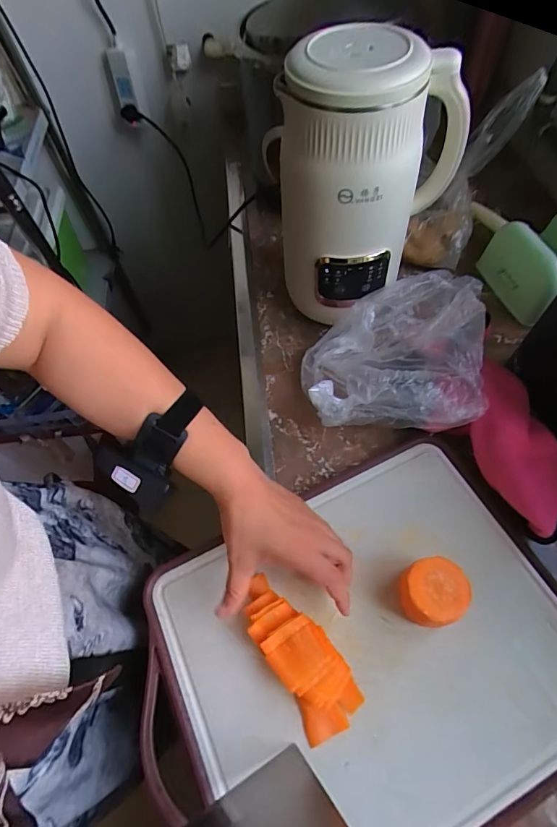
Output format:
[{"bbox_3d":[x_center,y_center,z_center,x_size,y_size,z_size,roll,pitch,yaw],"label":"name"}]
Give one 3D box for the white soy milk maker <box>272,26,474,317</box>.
[{"bbox_3d":[0.094,-0.243,0.472,0.163,0.253,0.147,18,63,14],"label":"white soy milk maker"}]

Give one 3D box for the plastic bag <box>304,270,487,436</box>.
[{"bbox_3d":[0.133,-0.075,0.510,0.194,0.107,0.208,5,61,7],"label":"plastic bag"}]

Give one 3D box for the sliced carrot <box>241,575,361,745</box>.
[{"bbox_3d":[0.017,0.210,0.376,0.055,0.031,0.135,-30,63,-13],"label":"sliced carrot"}]

